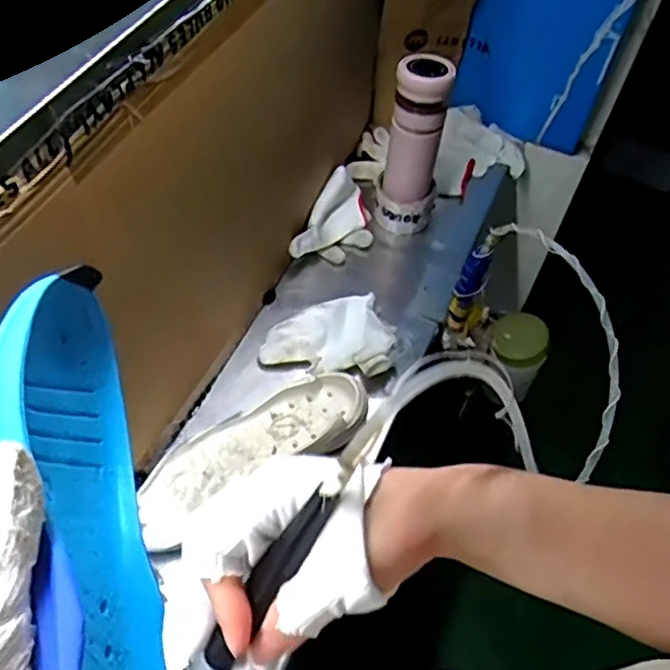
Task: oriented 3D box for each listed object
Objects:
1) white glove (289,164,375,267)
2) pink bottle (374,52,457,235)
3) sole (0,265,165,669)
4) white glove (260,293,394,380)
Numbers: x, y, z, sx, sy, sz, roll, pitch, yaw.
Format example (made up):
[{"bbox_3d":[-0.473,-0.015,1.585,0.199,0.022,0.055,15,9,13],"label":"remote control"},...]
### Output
[{"bbox_3d":[0.009,-0.153,0.895,0.077,0.066,0.163,19,55,17],"label":"white glove"},{"bbox_3d":[0.103,-0.247,0.859,0.089,0.229,0.071,5,52,8],"label":"pink bottle"},{"bbox_3d":[-0.125,0.091,0.313,0.051,0.084,0.238,-11,75,-9],"label":"sole"},{"bbox_3d":[-0.005,-0.002,0.801,0.160,0.048,0.115,5,52,8],"label":"white glove"}]

